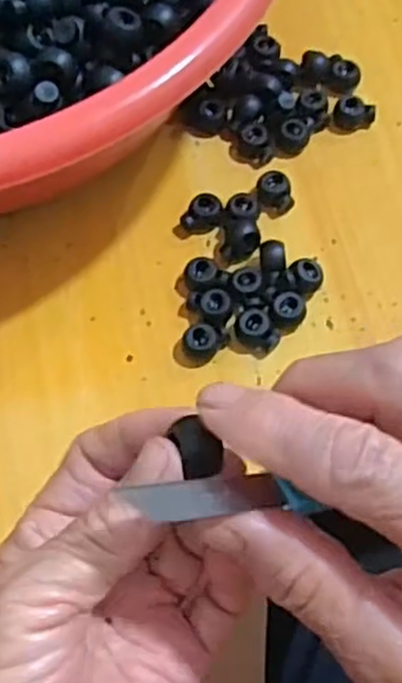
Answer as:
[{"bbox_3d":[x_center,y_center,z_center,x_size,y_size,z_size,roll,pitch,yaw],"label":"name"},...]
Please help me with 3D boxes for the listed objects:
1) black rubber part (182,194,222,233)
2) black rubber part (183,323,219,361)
[{"bbox_3d":[0.001,-0.066,0.391,0.020,0.012,0.016,4,65,3],"label":"black rubber part"},{"bbox_3d":[0.000,0.001,0.359,0.016,0.012,0.014,7,65,4],"label":"black rubber part"}]

